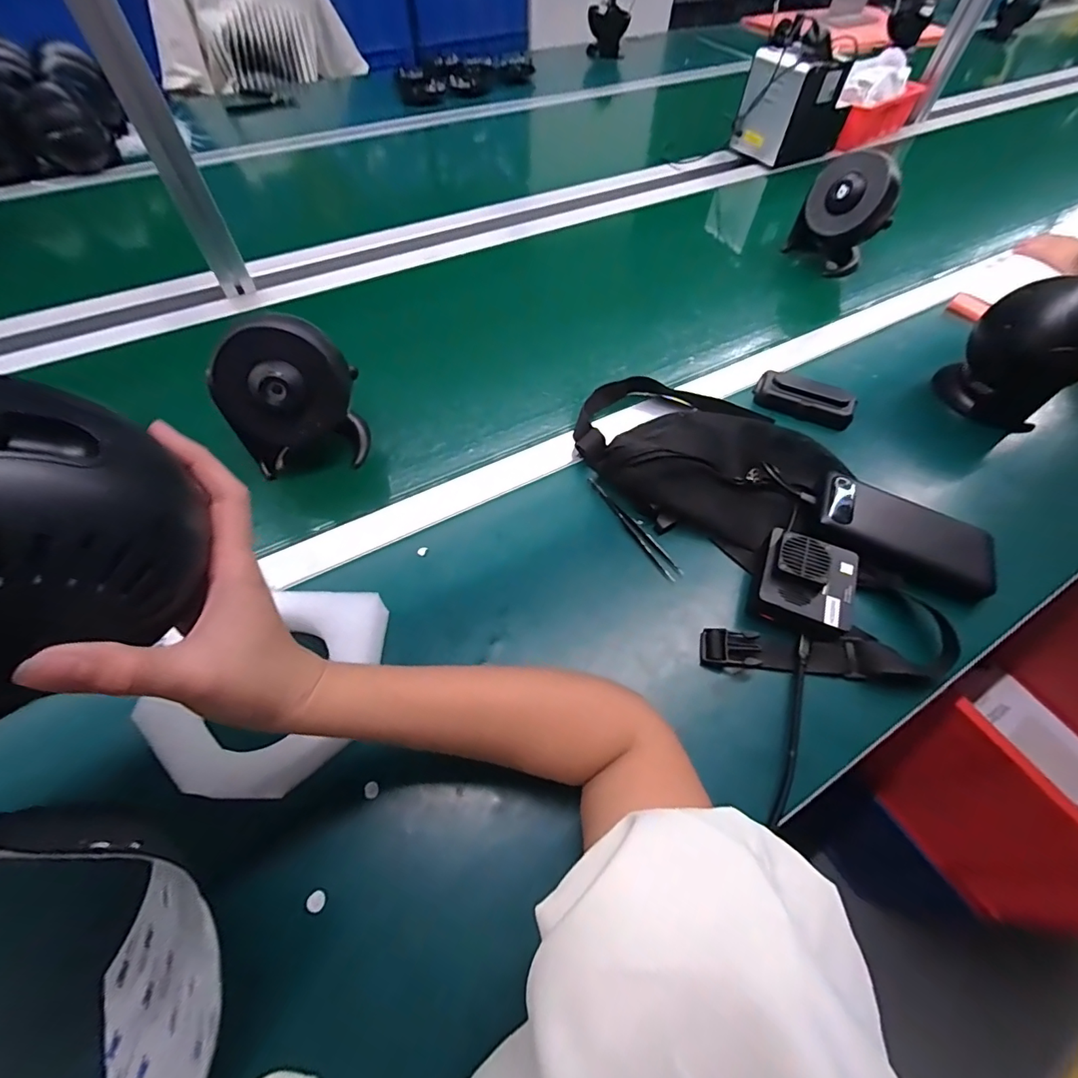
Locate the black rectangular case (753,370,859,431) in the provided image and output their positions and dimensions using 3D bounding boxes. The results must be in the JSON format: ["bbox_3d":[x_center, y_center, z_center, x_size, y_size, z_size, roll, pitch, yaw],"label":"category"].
[{"bbox_3d":[0.304,-0.158,0.542,0.105,0.026,0.042,22,60,13],"label":"black rectangular case"}]

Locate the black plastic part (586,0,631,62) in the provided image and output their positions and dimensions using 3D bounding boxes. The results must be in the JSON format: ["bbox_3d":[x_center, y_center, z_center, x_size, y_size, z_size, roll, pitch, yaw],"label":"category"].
[{"bbox_3d":[0.186,-1.375,1.278,0.110,0.121,0.072,5,58,3],"label":"black plastic part"}]

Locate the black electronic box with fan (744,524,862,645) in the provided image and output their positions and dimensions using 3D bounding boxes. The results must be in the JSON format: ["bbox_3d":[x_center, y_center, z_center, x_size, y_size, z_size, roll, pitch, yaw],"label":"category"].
[{"bbox_3d":[0.221,0.034,0.394,0.075,0.038,0.077,20,60,11],"label":"black electronic box with fan"}]

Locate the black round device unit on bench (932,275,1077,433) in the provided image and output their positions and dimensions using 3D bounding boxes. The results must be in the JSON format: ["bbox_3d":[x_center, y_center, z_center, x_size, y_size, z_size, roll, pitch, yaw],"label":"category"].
[{"bbox_3d":[0.524,-0.200,0.515,0.104,0.128,0.086,36,64,20],"label":"black round device unit on bench"}]

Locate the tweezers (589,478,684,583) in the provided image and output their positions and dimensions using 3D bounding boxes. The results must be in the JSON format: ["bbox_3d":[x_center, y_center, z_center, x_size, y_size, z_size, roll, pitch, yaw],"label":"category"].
[{"bbox_3d":[0.088,-0.014,0.448,0.019,0.012,0.129,-29,63,-18],"label":"tweezers"}]

